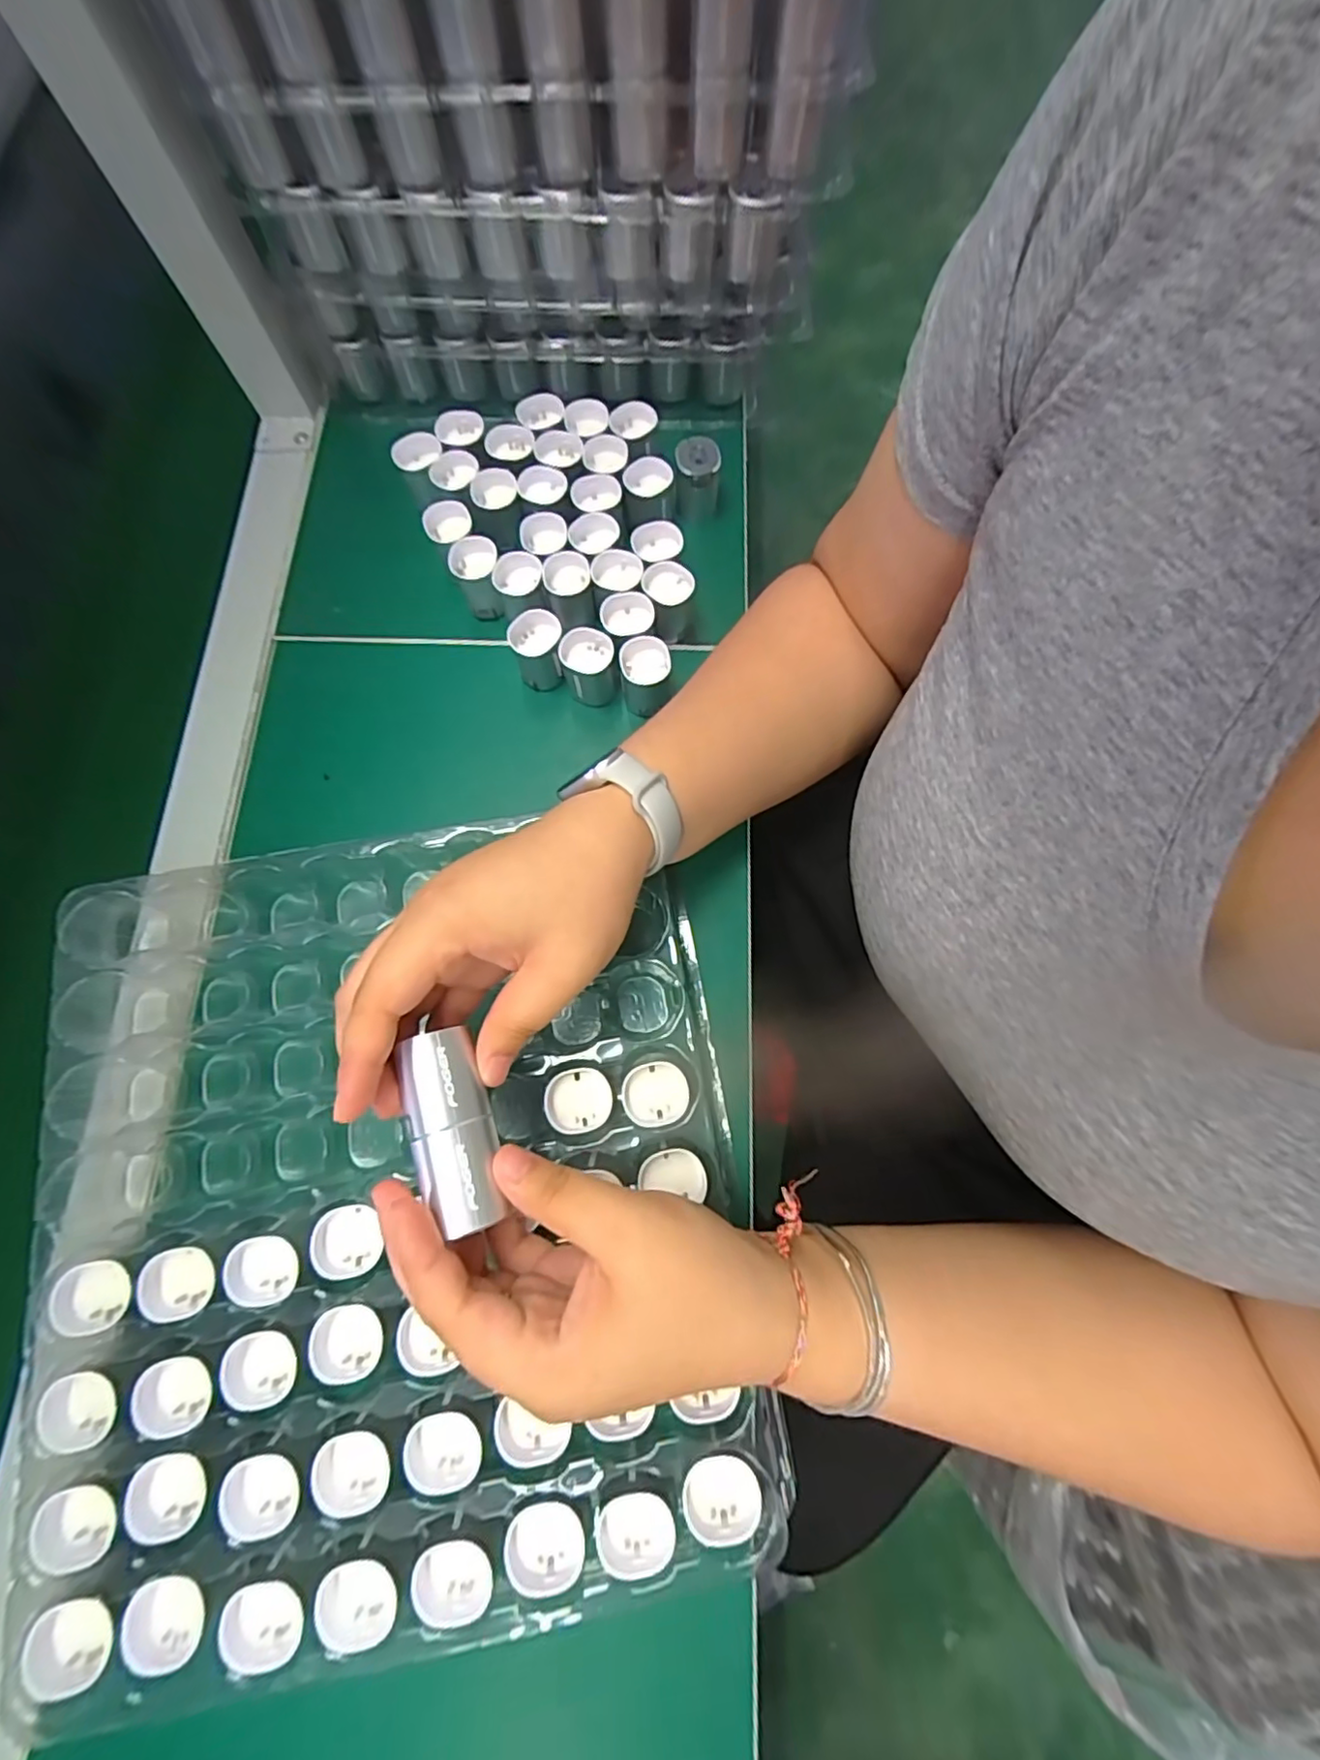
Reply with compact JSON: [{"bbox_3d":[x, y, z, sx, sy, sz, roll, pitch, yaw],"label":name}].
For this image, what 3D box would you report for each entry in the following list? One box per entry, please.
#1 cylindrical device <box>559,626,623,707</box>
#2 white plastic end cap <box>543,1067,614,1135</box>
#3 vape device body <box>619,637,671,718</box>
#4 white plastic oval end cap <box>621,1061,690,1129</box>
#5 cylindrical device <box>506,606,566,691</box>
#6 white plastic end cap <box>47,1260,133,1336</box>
[{"bbox_3d":[-0.041,-0.125,0.364,0.031,0.034,0.028,-11,74,-3],"label":"cylindrical device"},{"bbox_3d":[-0.038,0.104,0.292,0.031,0.010,0.028,-8,74,-2],"label":"white plastic end cap"},{"bbox_3d":[-0.008,-0.119,0.362,0.028,0.033,0.030,0,74,0],"label":"vape device body"},{"bbox_3d":[-0.002,0.100,0.290,0.031,0.011,0.028,-13,74,-4],"label":"white plastic oval end cap"},{"bbox_3d":[-0.071,-0.135,0.367,0.030,0.034,0.030,0,74,0],"label":"cylindrical device"},{"bbox_3d":[-0.247,0.182,0.270,0.021,0.015,0.027,-27,76,-7],"label":"white plastic end cap"}]

